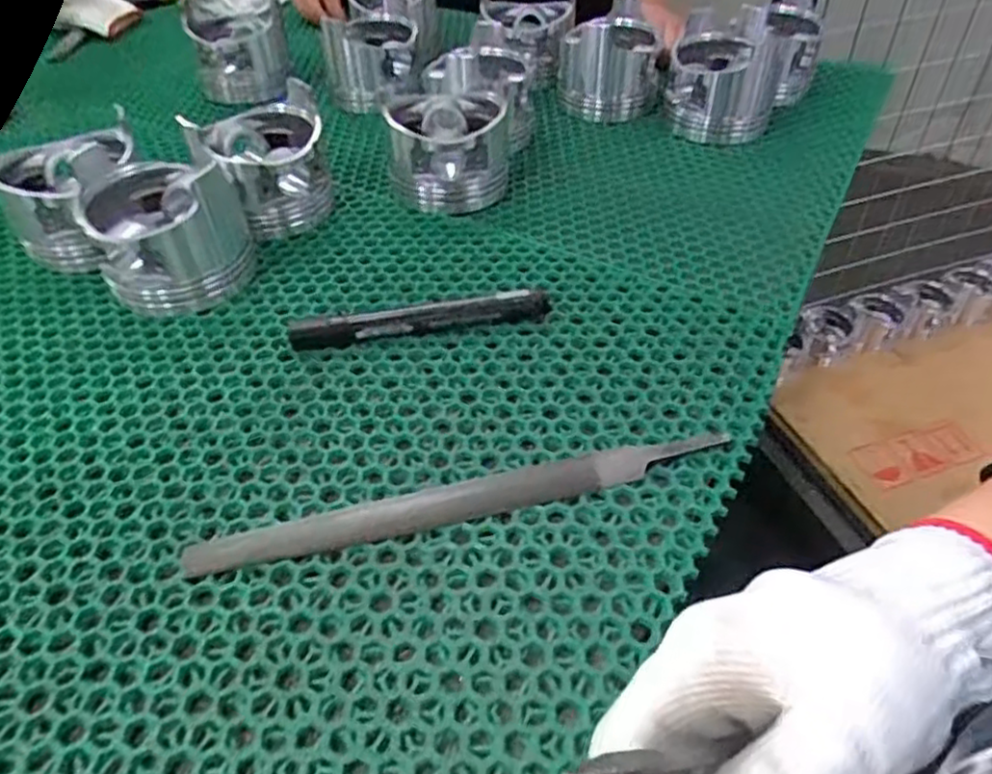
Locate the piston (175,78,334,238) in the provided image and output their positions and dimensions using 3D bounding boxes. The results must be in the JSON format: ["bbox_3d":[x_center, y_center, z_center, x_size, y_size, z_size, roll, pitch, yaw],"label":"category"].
[{"bbox_3d":[-0.157,-0.155,0.470,0.082,0.073,0.083,-14,47,-13],"label":"piston"}]

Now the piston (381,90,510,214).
[{"bbox_3d":[-0.034,-0.174,0.496,0.084,0.058,0.088,0,45,1],"label":"piston"}]

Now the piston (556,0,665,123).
[{"bbox_3d":[0.094,-0.285,0.600,0.076,0.072,0.088,-5,45,-4],"label":"piston"}]

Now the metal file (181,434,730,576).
[{"bbox_3d":[-0.013,0.050,0.305,0.235,0.006,0.018,-11,46,-10],"label":"metal file"}]

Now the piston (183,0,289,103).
[{"bbox_3d":[-0.237,-0.321,0.644,0.079,0.075,0.079,-5,45,-4],"label":"piston"}]

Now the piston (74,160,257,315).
[{"bbox_3d":[-0.196,-0.098,0.416,0.085,0.068,0.083,-22,49,-20],"label":"piston"}]

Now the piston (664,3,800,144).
[{"bbox_3d":[0.191,-0.256,0.567,0.089,0.077,0.099,15,47,15],"label":"piston"}]

